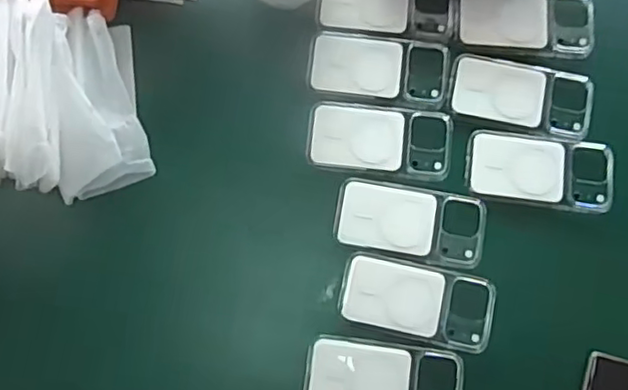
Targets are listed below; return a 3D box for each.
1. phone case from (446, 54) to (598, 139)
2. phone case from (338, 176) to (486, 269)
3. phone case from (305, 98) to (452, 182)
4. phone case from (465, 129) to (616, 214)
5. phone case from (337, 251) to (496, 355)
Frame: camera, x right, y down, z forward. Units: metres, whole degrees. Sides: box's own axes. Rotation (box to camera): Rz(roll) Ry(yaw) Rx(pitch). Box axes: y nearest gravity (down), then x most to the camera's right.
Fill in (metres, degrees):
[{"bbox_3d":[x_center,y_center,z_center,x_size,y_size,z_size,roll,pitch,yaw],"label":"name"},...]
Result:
[{"bbox_3d":[0.222,-0.108,0.684,0.148,0.007,0.070,14,79,3],"label":"phone case"},{"bbox_3d":[0.099,0.027,0.659,0.150,0.008,0.074,12,78,3],"label":"phone case"},{"bbox_3d":[0.071,-0.061,0.675,0.149,0.009,0.073,8,78,2],"label":"phone case"},{"bbox_3d":[0.236,-0.027,0.666,0.147,0.011,0.072,11,78,2],"label":"phone case"},{"bbox_3d":[0.103,0.106,0.637,0.150,0.010,0.073,13,79,3],"label":"phone case"}]

